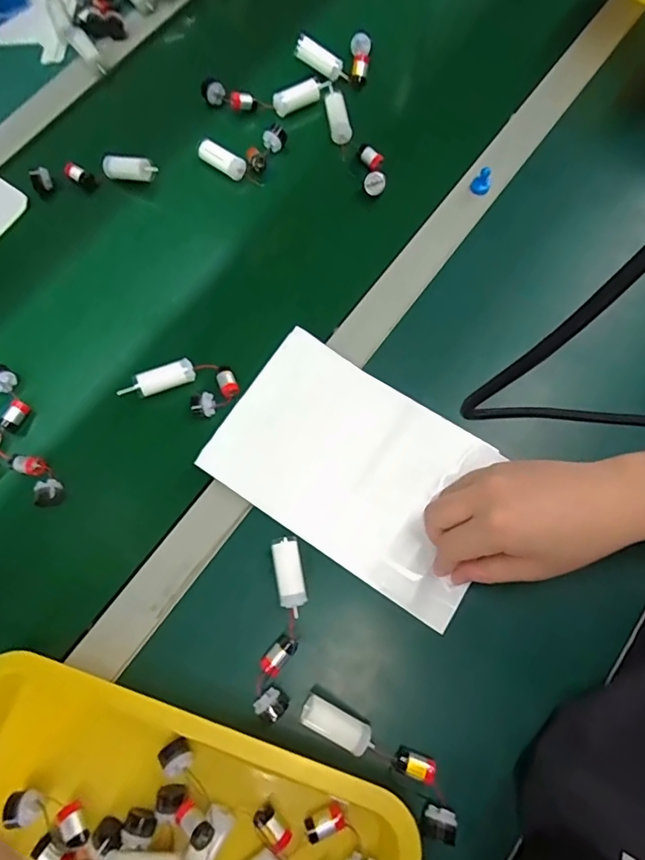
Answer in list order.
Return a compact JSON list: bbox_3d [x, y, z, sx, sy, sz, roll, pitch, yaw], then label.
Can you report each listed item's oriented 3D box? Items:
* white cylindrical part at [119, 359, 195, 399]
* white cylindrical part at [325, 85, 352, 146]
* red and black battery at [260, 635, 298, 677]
[{"bbox_3d":[-0.145,-0.043,0.439,0.065,0.014,0.019,-23,80,-3],"label":"white cylindrical part"},{"bbox_3d":[0.015,-0.331,0.523,0.018,0.023,0.063,-11,80,-1],"label":"white cylindrical part"},{"bbox_3d":[-0.033,0.169,0.377,0.016,0.017,0.030,39,83,7],"label":"red and black battery"}]

